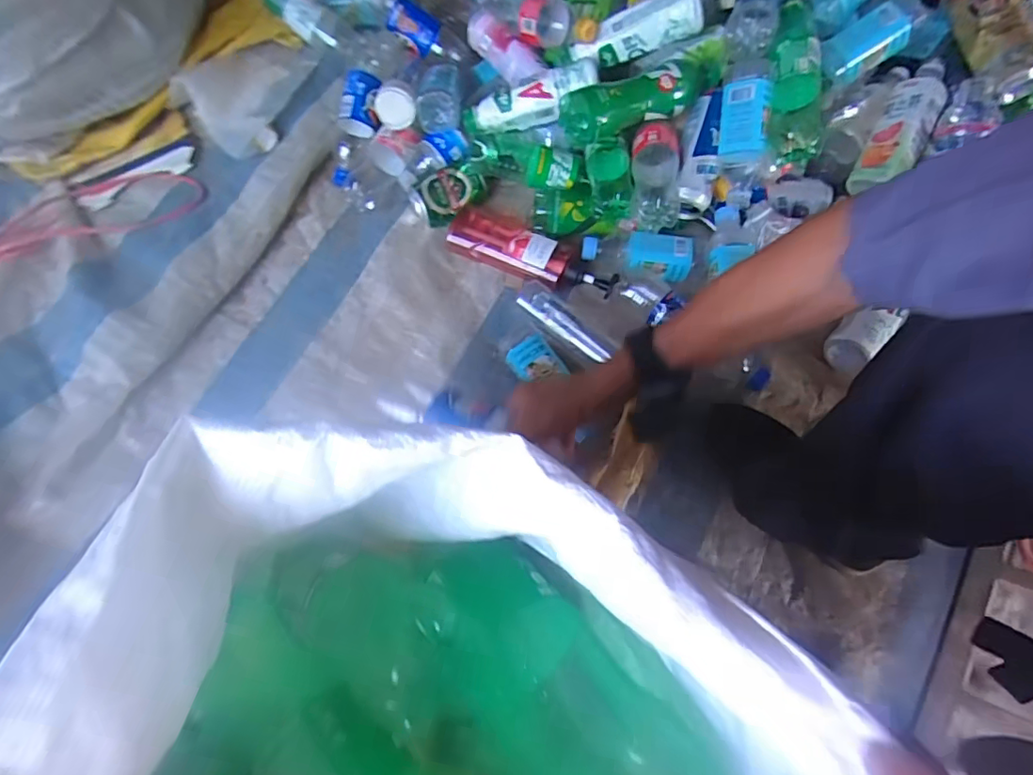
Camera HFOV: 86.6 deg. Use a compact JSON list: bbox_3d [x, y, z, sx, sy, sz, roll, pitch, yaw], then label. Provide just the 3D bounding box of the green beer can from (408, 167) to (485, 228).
[{"bbox_3d":[-0.104,-0.290,0.832,0.107,0.052,0.071,-31,73,-11],"label":"green beer can"}]

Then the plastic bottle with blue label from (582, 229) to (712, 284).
[{"bbox_3d":[0.185,-0.189,0.782,0.179,0.058,0.060,8,70,2],"label":"plastic bottle with blue label"}]

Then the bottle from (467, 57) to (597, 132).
[{"bbox_3d":[0.020,-0.409,0.788,0.200,0.049,0.063,-17,70,15],"label":"bottle"}]

